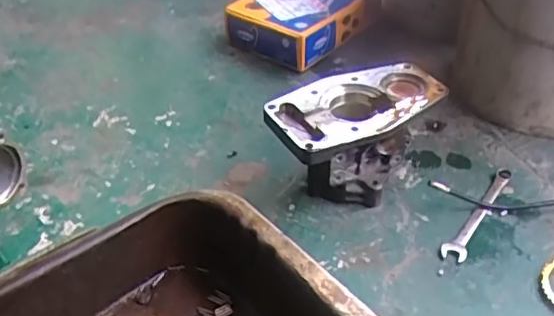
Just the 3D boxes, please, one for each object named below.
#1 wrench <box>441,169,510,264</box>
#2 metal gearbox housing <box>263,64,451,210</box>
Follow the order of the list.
[{"bbox_3d":[0.243,0.063,0.685,0.025,0.006,0.180,25,46,27],"label":"wrench"},{"bbox_3d":[0.093,-0.022,0.690,0.199,0.123,0.112,-21,44,-23],"label":"metal gearbox housing"}]

